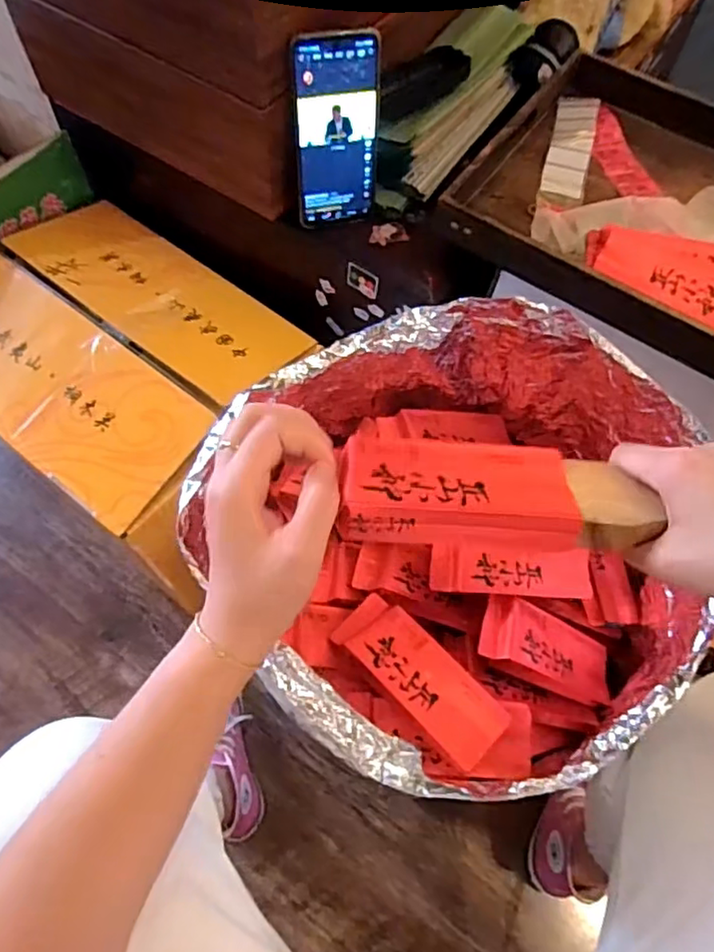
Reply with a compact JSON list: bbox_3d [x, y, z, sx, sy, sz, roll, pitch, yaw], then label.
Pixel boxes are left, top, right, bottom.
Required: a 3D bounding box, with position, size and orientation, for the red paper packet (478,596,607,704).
[{"bbox_3d":[0.159,0.141,0.499,0.135,0.015,0.053,27,61,-22],"label":"red paper packet"}]

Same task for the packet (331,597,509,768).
[{"bbox_3d":[0.047,0.146,0.453,0.136,0.015,0.052,42,69,17],"label":"packet"}]

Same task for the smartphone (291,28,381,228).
[{"bbox_3d":[-0.018,-0.308,0.557,0.075,0.161,0.006,-11,52,-11],"label":"smartphone"}]

